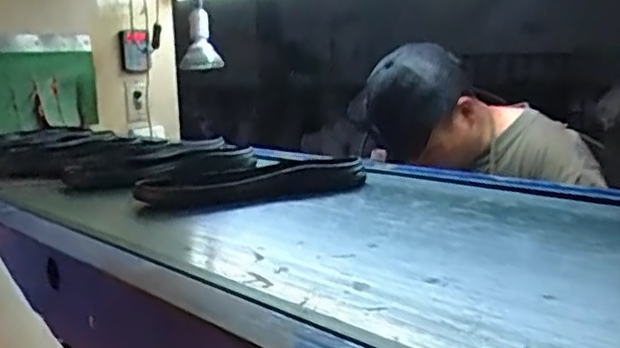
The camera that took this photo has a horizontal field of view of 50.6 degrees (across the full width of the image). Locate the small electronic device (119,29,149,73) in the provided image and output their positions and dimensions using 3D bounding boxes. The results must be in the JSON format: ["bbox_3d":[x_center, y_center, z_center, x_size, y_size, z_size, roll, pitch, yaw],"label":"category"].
[{"bbox_3d":[-0.419,-0.291,1.562,0.074,0.098,0.015,5,18,15],"label":"small electronic device"}]

